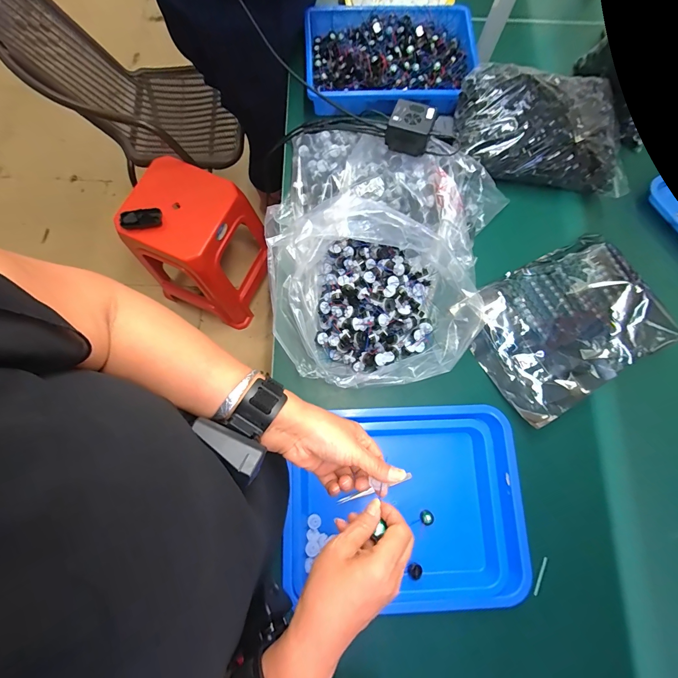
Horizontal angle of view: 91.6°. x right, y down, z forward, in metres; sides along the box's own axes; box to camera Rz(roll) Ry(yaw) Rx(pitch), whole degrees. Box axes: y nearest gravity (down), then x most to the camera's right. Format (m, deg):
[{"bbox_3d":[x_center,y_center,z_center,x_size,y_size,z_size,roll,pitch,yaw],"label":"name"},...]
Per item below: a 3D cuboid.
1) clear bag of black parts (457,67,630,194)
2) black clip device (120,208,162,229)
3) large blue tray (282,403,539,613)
[{"bbox_3d":[0.417,-0.429,0.666,0.346,0.089,0.213,8,77,1],"label":"clear bag of black parts"},{"bbox_3d":[-0.571,-0.349,0.954,0.108,0.032,0.057,-12,78,-4],"label":"black clip device"},{"bbox_3d":[0.112,0.264,0.539,0.383,0.062,0.297,-2,77,-2],"label":"large blue tray"}]

